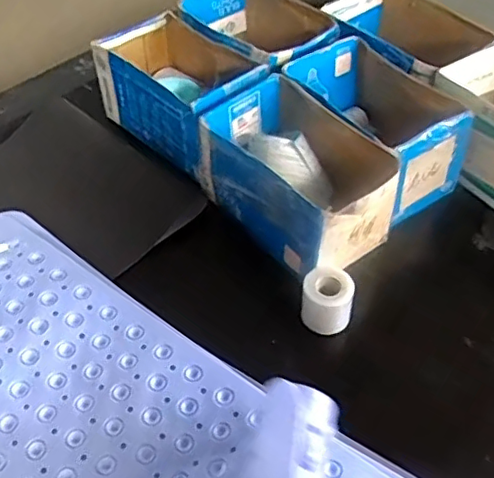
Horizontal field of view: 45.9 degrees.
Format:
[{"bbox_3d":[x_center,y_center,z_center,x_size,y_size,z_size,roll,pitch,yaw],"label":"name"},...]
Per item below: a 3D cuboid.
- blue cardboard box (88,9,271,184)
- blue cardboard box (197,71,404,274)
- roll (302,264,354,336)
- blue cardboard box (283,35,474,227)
[{"bbox_3d":[-0.112,-0.265,1.032,0.193,0.140,0.321,-35,56,-25],"label":"blue cardboard box"},{"bbox_3d":[0.071,-0.094,0.863,0.169,0.140,0.294,-30,54,-24],"label":"blue cardboard box"},{"bbox_3d":[0.107,0.084,0.774,0.067,0.072,0.062,1,48,2],"label":"roll"},{"bbox_3d":[0.204,-0.176,0.932,0.173,0.143,0.295,-29,54,-20],"label":"blue cardboard box"}]

